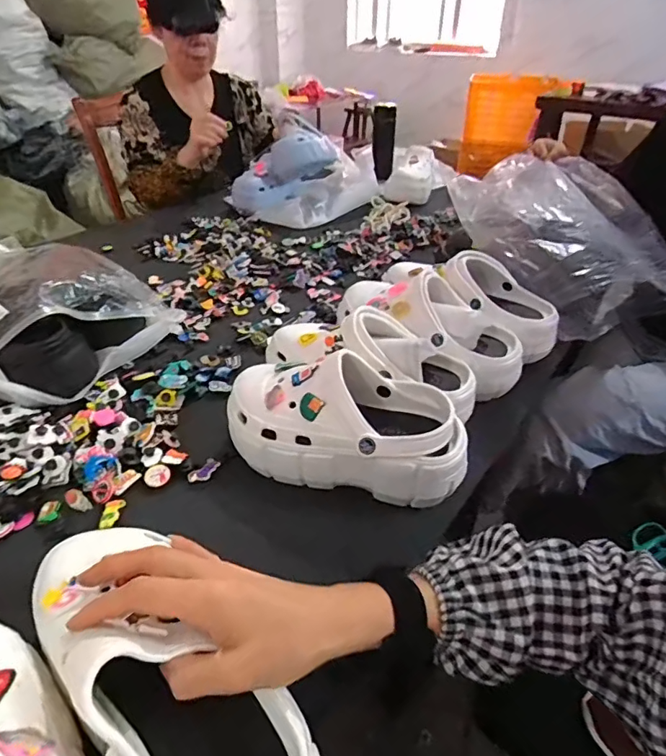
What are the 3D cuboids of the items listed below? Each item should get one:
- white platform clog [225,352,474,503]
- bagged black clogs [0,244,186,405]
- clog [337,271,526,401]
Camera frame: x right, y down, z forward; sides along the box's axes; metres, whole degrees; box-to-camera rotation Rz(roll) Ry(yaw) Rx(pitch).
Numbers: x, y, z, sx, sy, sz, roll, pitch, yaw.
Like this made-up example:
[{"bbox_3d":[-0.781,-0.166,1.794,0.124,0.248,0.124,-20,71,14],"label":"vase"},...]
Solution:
[{"bbox_3d":[0.009,0.046,0.499,0.247,0.103,0.097,10,37,11],"label":"white platform clog"},{"bbox_3d":[-0.406,-0.098,0.661,0.285,0.122,0.253,21,41,24],"label":"bagged black clogs"},{"bbox_3d":[0.129,-0.070,0.651,0.257,0.108,0.120,25,42,28],"label":"clog"}]

